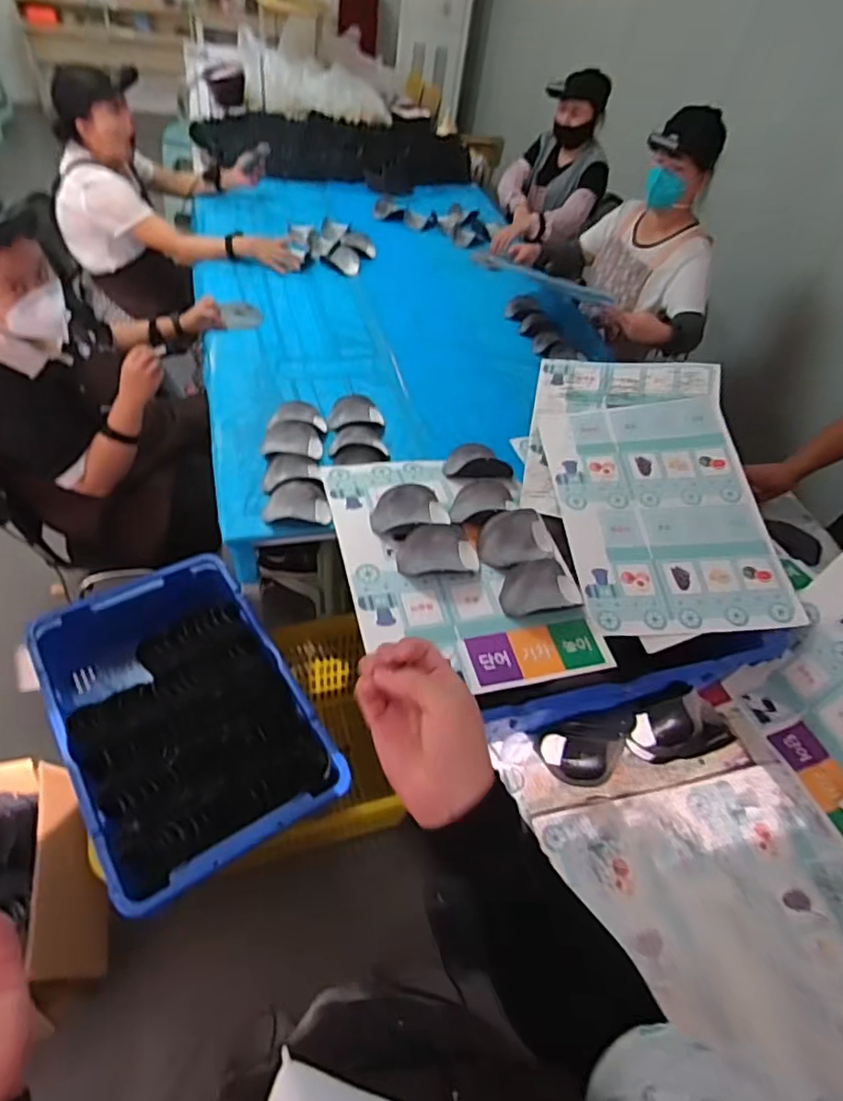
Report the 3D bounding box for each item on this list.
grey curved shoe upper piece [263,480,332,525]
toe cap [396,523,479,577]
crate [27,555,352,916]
[{"bbox_3d":[-0.263,-0.103,1.326,0.144,0.032,0.099,7,49,-4],"label":"grey curved shoe upper piece"},{"bbox_3d":[0.027,-0.004,1.070,0.136,0.030,0.088,-5,51,-14],"label":"toe cap"},{"bbox_3d":[-0.498,0.343,1.299,0.438,0.158,0.675,-24,57,-27],"label":"crate"}]

